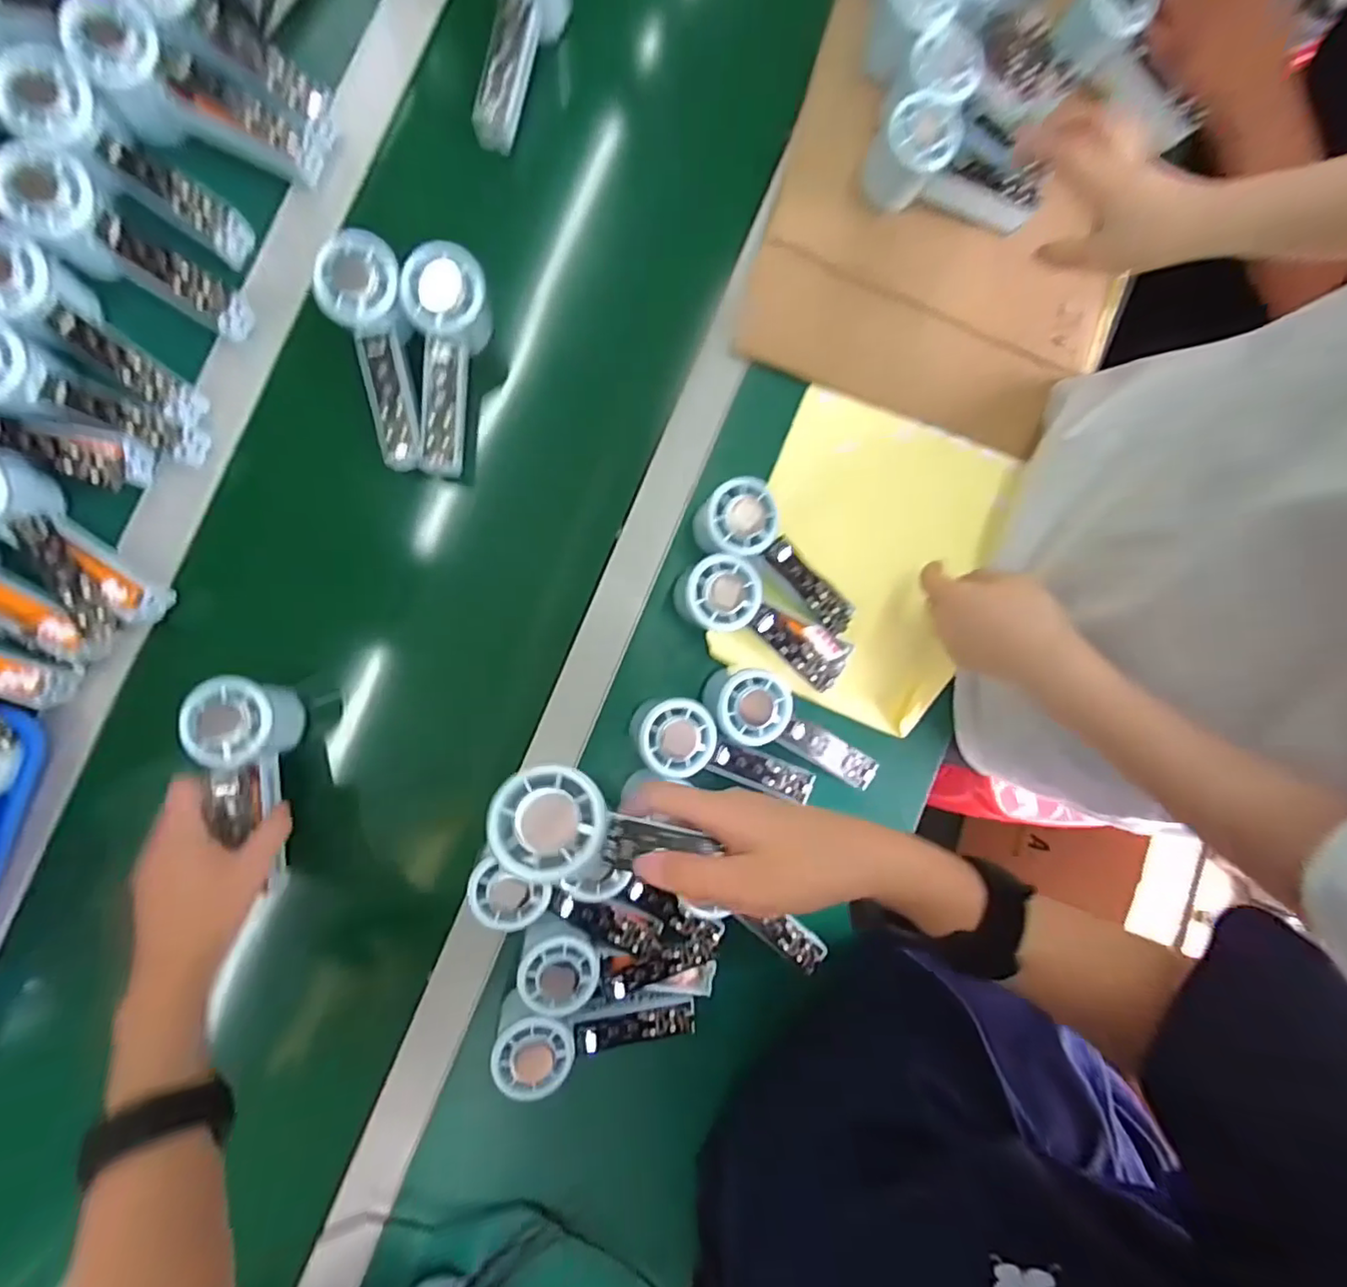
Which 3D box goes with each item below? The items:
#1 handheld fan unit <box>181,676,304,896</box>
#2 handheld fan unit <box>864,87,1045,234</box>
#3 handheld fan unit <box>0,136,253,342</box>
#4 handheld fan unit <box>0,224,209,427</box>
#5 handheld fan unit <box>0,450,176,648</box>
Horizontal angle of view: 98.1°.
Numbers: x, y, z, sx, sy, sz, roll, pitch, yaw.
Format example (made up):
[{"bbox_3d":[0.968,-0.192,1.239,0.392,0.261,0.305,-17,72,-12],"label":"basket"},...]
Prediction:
[{"bbox_3d":[-0.311,0.100,0.425,0.052,0.053,0.148,-1,88,-8],"label":"handheld fan unit"},{"bbox_3d":[0.237,-0.400,0.487,0.144,0.048,0.063,8,87,-7],"label":"handheld fan unit"},{"bbox_3d":[-0.395,-0.287,0.424,0.160,0.045,0.059,31,84,-20],"label":"handheld fan unit"},{"bbox_3d":[-0.422,-0.220,0.423,0.164,0.045,0.057,41,83,-19],"label":"handheld fan unit"},{"bbox_3d":[-0.449,-0.071,0.418,0.063,0.044,0.158,-45,107,-7],"label":"handheld fan unit"}]

